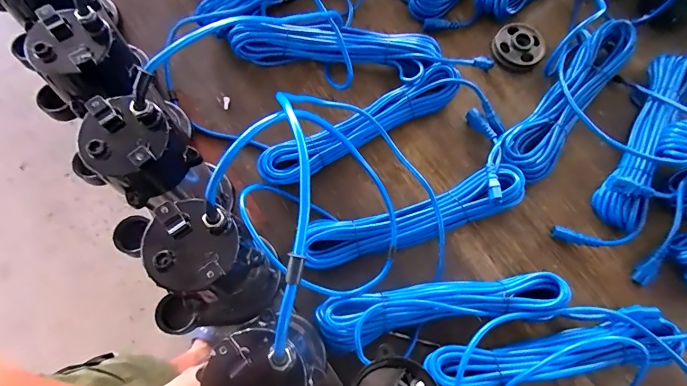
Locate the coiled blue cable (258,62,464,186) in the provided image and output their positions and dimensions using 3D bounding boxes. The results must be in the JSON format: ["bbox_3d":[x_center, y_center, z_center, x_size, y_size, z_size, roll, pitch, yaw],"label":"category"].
[{"bbox_3d":[0.031,-0.108,0.612,0.353,0.056,0.063,-29,76,-10],"label":"coiled blue cable"}]

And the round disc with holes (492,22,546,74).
[{"bbox_3d":[0.318,-0.270,0.688,0.087,0.024,0.096,29,74,6],"label":"round disc with holes"}]

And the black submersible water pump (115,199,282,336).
[{"bbox_3d":[-0.162,0.085,0.427,0.140,0.224,0.090,-22,75,-9],"label":"black submersible water pump"}]

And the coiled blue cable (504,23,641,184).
[{"bbox_3d":[0.372,-0.163,0.644,0.092,0.050,0.342,37,75,9],"label":"coiled blue cable"}]

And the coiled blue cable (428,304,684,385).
[{"bbox_3d":[0.280,0.214,0.515,0.342,0.061,0.077,-7,73,-5],"label":"coiled blue cable"}]

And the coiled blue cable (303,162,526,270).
[{"bbox_3d":[0.103,0.036,0.568,0.350,0.062,0.075,-18,74,-8],"label":"coiled blue cable"}]

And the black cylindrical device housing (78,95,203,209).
[{"bbox_3d":[-0.209,-0.049,0.388,0.086,0.071,0.089,-38,78,-13],"label":"black cylindrical device housing"}]

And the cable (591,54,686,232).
[{"bbox_3d":[0.497,-0.098,0.621,0.072,0.056,0.349,31,74,7],"label":"cable"}]

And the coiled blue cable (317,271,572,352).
[{"bbox_3d":[0.135,0.162,0.531,0.328,0.060,0.080,-7,73,-5],"label":"coiled blue cable"}]

